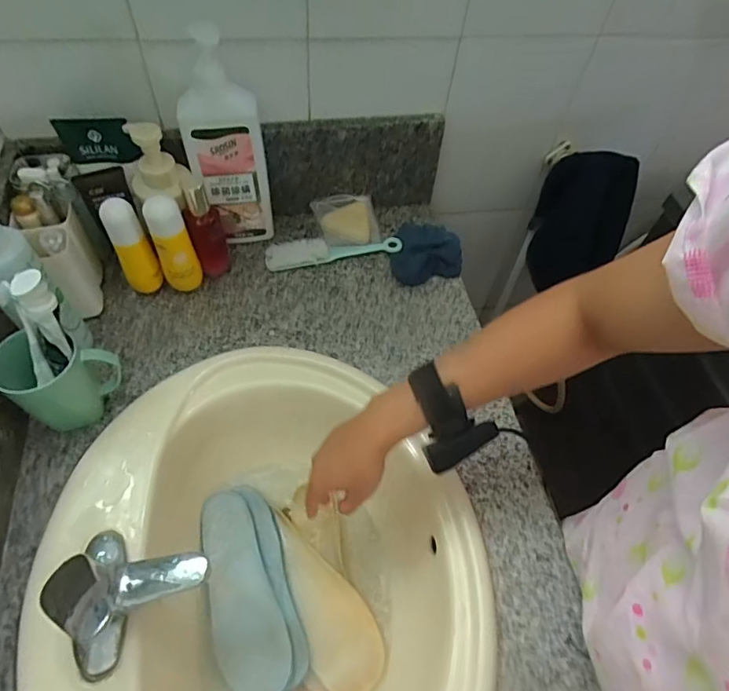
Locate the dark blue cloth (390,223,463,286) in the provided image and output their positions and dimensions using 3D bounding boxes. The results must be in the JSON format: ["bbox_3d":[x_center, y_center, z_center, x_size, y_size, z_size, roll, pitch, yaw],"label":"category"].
[{"bbox_3d":[0.093,-0.150,0.771,0.104,0.026,0.115,-4,57,-7],"label":"dark blue cloth"}]

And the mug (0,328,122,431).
[{"bbox_3d":[-0.339,0.039,0.563,0.077,0.116,0.099,30,60,15],"label":"mug"}]

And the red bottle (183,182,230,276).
[{"bbox_3d":[-0.216,-0.156,0.688,0.042,0.152,0.039,-13,58,-12],"label":"red bottle"}]

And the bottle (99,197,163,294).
[{"bbox_3d":[-0.306,-0.123,0.663,0.044,0.147,0.040,-26,62,-20],"label":"bottle"}]

